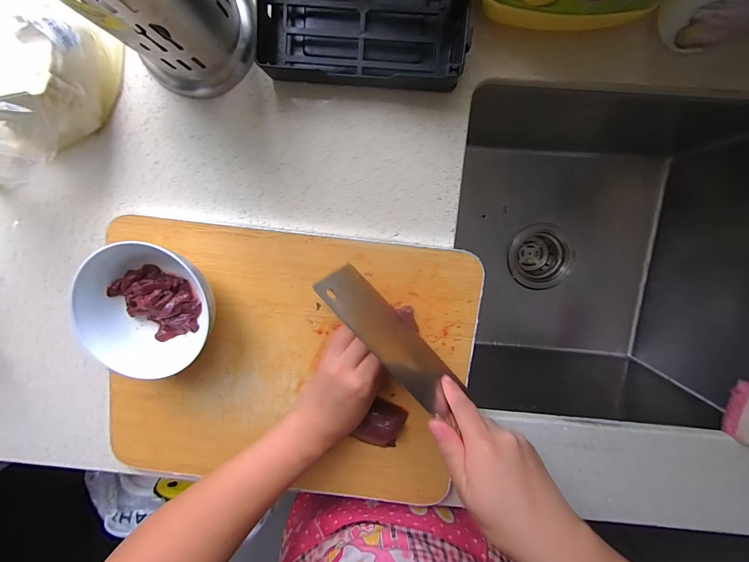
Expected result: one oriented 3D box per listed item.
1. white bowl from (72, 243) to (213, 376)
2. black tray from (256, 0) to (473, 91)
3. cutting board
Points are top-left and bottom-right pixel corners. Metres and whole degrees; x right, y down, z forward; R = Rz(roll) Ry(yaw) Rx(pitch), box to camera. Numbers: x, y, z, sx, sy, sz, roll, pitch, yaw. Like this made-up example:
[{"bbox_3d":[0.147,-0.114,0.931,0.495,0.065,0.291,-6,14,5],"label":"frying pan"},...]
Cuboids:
[{"bbox_3d":[-0.207,0.025,0.341,0.120,0.075,0.120,1,101,3],"label":"white bowl"},{"bbox_3d":[-0.012,-0.240,0.309,0.189,0.043,0.109,5,101,0],"label":"black tray"},{"bbox_3d":[-0.095,0.095,0.376,0.384,0.016,0.291,6,101,2],"label":"cutting board"}]

